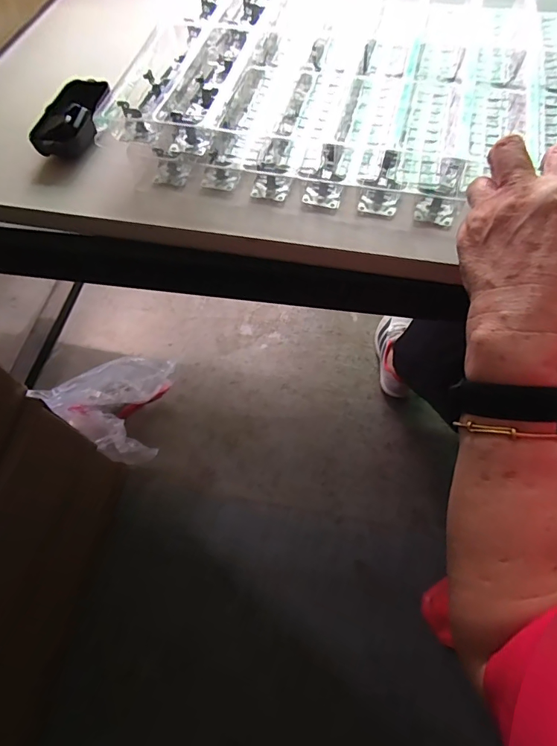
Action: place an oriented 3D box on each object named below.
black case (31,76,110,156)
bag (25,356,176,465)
[{"bbox_3d":[-0.216,-0.269,0.453,0.060,0.033,0.113,-2,62,3],"label":"black case"},{"bbox_3d":[-0.458,0.071,1.063,0.352,0.122,0.259,10,63,9],"label":"bag"}]

